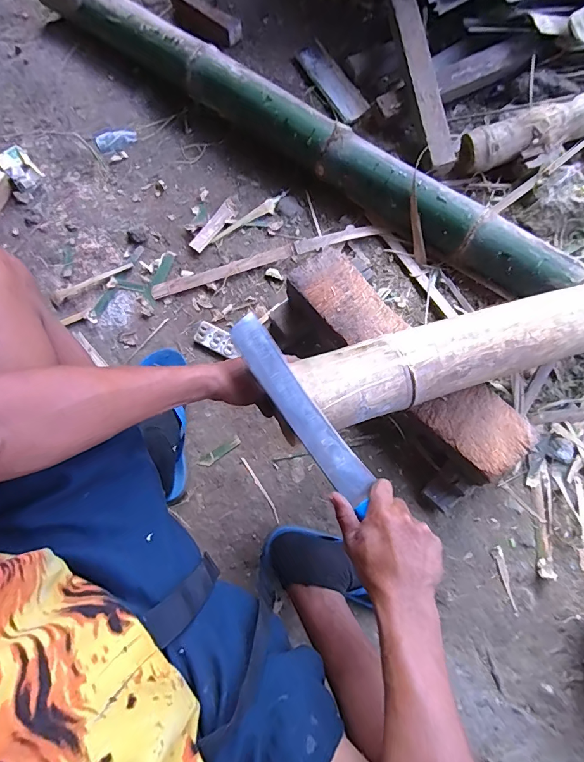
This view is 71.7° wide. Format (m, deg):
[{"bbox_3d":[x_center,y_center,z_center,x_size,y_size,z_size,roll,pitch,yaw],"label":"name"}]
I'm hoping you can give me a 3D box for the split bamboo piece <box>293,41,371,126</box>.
[{"bbox_3d":[0.091,-0.679,0.914,0.077,0.023,0.221,-31,77,-8],"label":"split bamboo piece"}]

